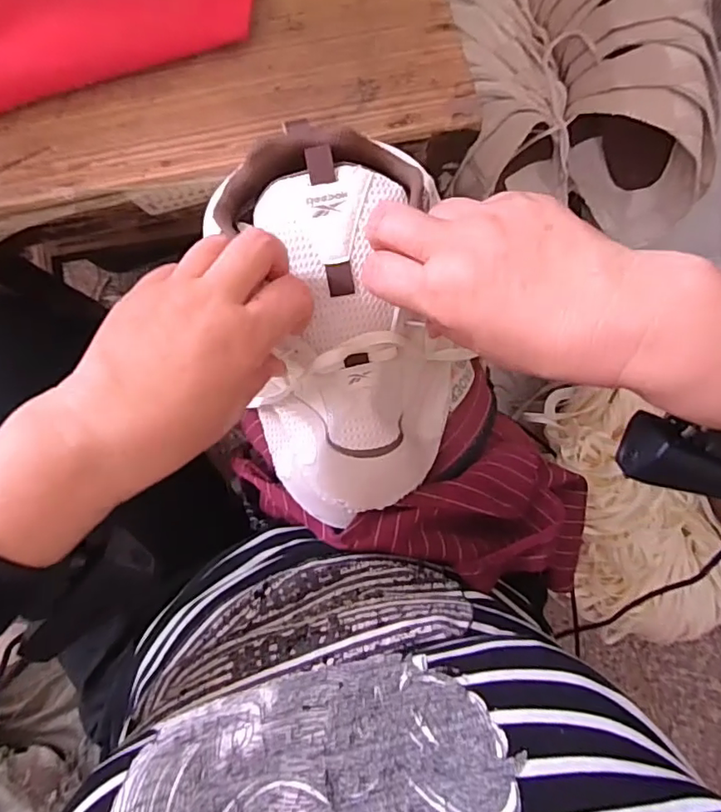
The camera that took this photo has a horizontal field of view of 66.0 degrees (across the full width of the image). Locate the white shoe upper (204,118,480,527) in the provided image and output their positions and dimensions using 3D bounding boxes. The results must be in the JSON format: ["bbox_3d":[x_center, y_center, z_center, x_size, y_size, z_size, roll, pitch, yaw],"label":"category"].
[{"bbox_3d":[-0.007,-0.049,0.368,0.151,0.086,0.234,-10,104,-5],"label":"white shoe upper"}]

